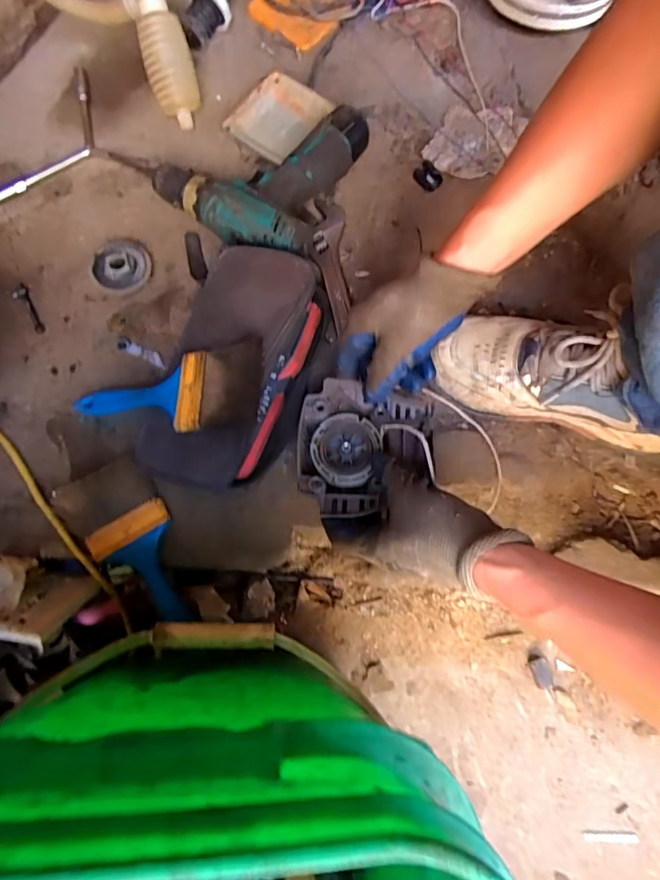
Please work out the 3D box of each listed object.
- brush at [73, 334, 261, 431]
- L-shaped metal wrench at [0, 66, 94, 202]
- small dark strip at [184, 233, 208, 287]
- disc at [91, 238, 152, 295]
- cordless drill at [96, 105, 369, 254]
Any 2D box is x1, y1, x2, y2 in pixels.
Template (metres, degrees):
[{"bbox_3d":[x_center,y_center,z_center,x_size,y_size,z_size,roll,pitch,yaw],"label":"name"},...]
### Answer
[{"bbox_3d":[-0.153,-0.044,0.436,0.189,0.022,0.079,-6,75,18],"label":"brush"},{"bbox_3d":[-0.315,-0.345,0.550,0.075,0.009,0.213,24,76,4],"label":"L-shaped metal wrench"},{"bbox_3d":[-0.146,-0.198,0.515,0.017,0.016,0.069,-15,77,-6],"label":"small dark strip"},{"bbox_3d":[-0.221,-0.184,0.506,0.059,0.024,0.053,-27,78,-9],"label":"disc"},{"bbox_3d":[-0.111,-0.310,0.525,0.252,0.061,0.184,24,76,4],"label":"cordless drill"}]

